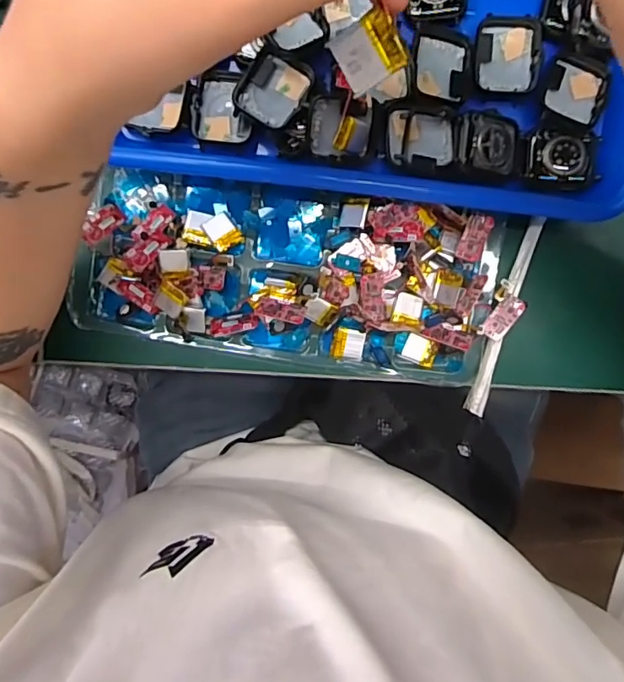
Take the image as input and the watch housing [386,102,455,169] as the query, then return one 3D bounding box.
[{"bbox_3d":[0.063,-0.117,0.296,0.040,0.011,0.033,1,93,0],"label":"watch housing"}]

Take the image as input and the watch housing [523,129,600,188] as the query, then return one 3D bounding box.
[{"bbox_3d":[0.148,-0.107,0.305,0.042,0.010,0.031,4,93,0],"label":"watch housing"}]

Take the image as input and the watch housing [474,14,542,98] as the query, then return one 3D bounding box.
[{"bbox_3d":[0.114,-0.165,0.300,0.038,0.008,0.043,3,93,0],"label":"watch housing"}]

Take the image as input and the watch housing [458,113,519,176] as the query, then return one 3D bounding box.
[{"bbox_3d":[0.101,-0.113,0.297,0.040,0.007,0.029,0,102,-28],"label":"watch housing"}]

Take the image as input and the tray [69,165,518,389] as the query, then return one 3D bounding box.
[{"bbox_3d":[-0.011,-0.040,0.320,0.262,0.028,0.103,9,93,0],"label":"tray"}]

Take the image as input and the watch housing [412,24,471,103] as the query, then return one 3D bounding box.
[{"bbox_3d":[0.073,-0.158,0.297,0.034,0.014,0.040,10,93,0],"label":"watch housing"}]

